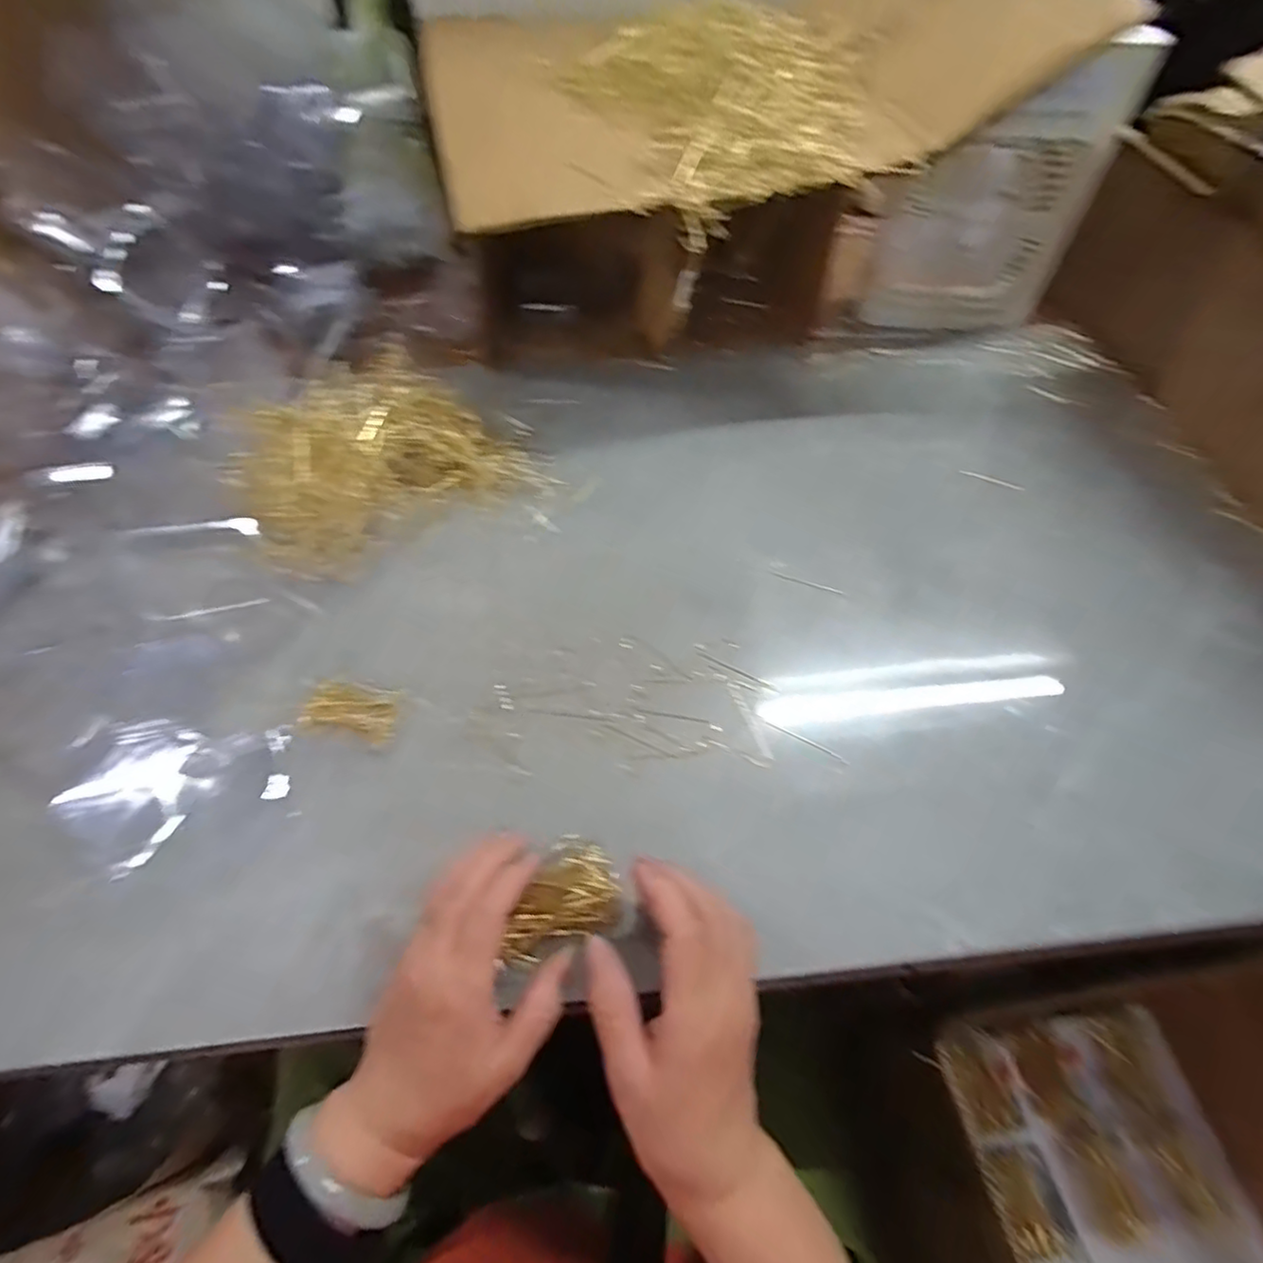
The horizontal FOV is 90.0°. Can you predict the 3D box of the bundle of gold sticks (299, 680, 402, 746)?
[{"bbox_3d":[-0.193,0.054,0.438,0.063,0.011,0.038,9,57,6],"label":"bundle of gold sticks"}]

